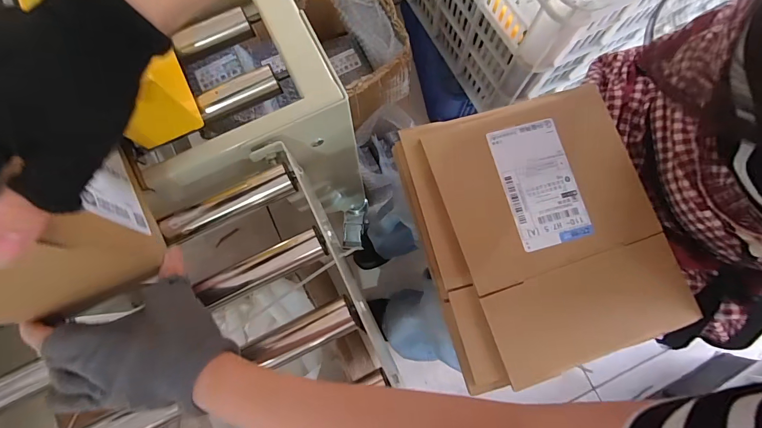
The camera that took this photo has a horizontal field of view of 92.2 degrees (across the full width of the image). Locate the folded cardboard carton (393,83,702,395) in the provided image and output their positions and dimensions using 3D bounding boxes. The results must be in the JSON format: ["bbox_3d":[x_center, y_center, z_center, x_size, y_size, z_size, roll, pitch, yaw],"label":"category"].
[{"bbox_3d":[0.163,0.014,0.377,0.232,0.021,0.270,-16,78,-3],"label":"folded cardboard carton"}]

